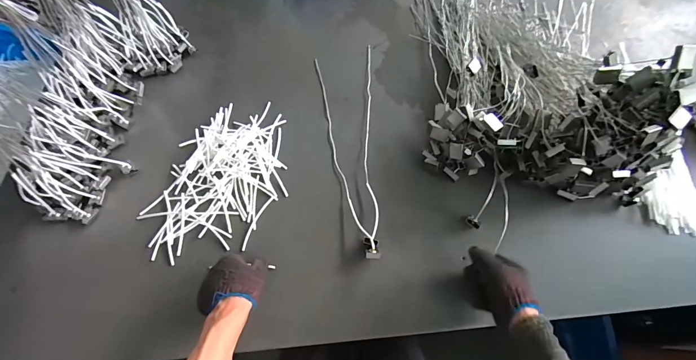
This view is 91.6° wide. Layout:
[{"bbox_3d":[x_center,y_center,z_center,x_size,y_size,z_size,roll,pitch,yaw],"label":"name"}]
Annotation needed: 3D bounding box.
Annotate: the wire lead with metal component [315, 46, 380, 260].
[{"bbox_3d":[0.022,-0.098,0.735,0.140,0.022,0.550,-6,60,-4],"label":"wire lead with metal component"}]

